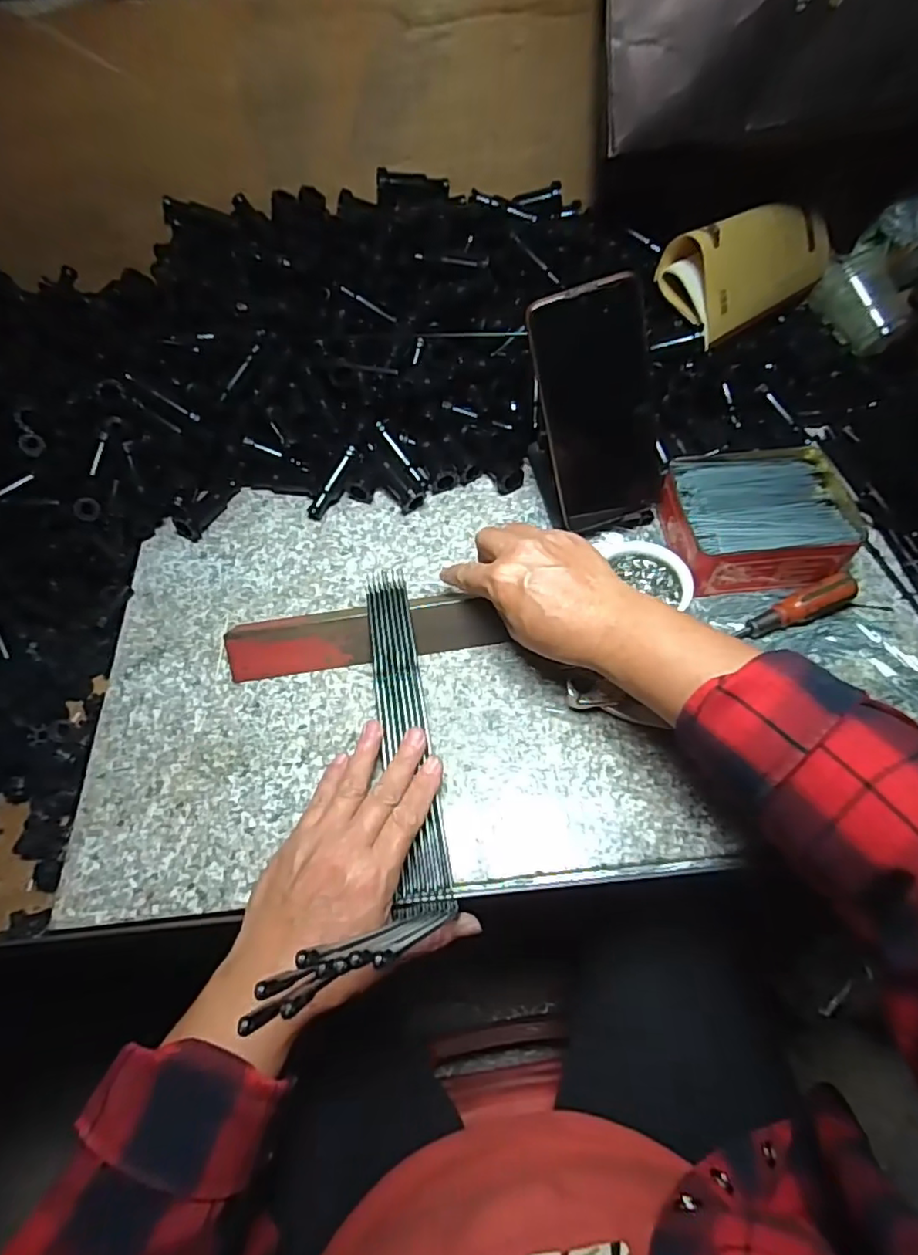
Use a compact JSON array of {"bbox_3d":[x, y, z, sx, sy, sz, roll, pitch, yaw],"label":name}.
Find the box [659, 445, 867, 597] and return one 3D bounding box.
[{"bbox_3d":[0.224,-0.082,0.456,0.126,0.035,0.104,-5,57,1],"label":"box"}]

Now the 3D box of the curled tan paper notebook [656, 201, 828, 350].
[{"bbox_3d":[0.269,-0.330,0.558,0.206,0.090,0.047,-32,29,-26],"label":"curled tan paper notebook"}]

